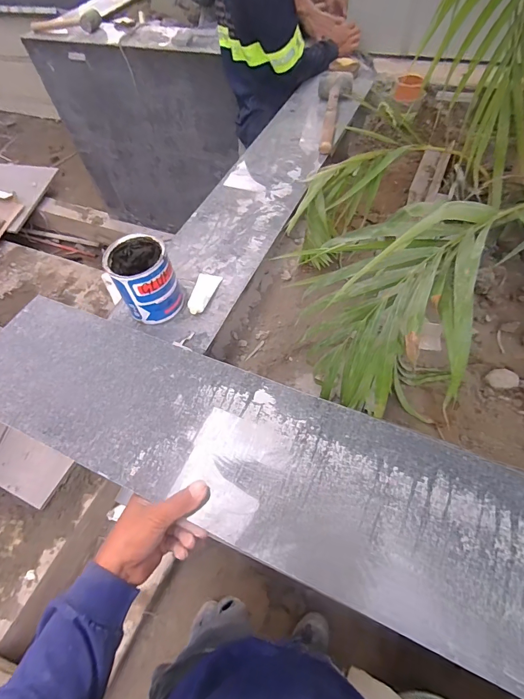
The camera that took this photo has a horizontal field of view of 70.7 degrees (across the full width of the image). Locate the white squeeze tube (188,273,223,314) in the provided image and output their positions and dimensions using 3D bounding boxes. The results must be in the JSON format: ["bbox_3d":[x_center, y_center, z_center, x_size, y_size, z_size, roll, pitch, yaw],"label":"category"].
[{"bbox_3d":[-0.109,-0.105,0.689,0.043,0.014,0.109,12,48,5],"label":"white squeeze tube"}]

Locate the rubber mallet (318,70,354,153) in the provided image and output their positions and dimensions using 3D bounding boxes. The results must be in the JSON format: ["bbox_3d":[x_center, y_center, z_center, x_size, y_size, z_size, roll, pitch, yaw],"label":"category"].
[{"bbox_3d":[0.186,-0.631,0.997,0.094,0.053,0.341,10,64,4],"label":"rubber mallet"}]

